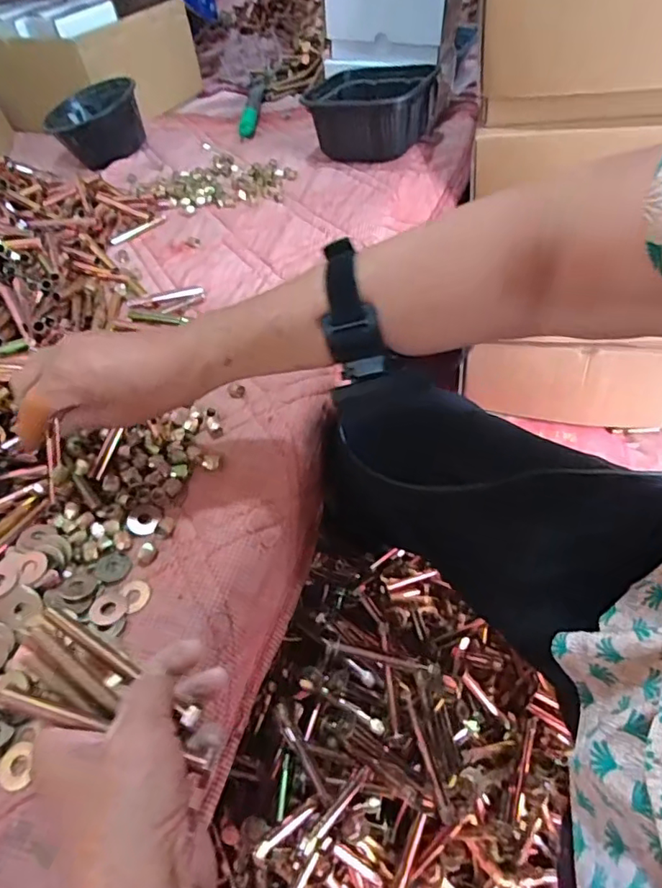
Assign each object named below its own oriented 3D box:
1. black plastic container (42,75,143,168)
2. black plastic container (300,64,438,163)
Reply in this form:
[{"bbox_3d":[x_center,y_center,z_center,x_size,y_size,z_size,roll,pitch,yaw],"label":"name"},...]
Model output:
[{"bbox_3d":[-0.385,-0.531,0.886,0.148,0.079,0.136,-30,52,-19],"label":"black plastic container"},{"bbox_3d":[0.055,-0.475,0.774,0.165,0.091,0.176,9,51,15],"label":"black plastic container"}]

